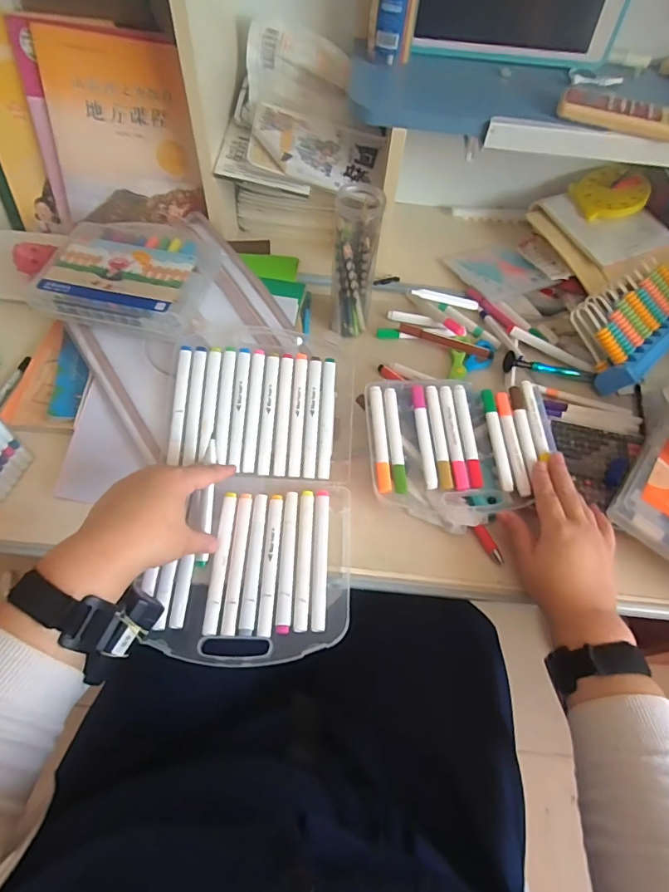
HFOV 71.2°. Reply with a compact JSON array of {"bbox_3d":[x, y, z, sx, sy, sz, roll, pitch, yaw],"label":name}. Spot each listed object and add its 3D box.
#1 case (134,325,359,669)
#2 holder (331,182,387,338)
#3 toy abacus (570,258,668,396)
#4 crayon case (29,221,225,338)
[{"bbox_3d":[-0.077,0.029,0.487,0.194,0.028,0.353,5,69,-4],"label":"case"},{"bbox_3d":[0.023,-0.216,0.563,0.053,0.169,0.057,7,58,0],"label":"holder"},{"bbox_3d":[0.385,-0.161,0.600,0.201,0.052,0.113,-35,67,-23],"label":"toy abacus"},{"bbox_3d":[-0.233,-0.211,0.550,0.177,0.035,0.169,11,58,2],"label":"crayon case"}]

